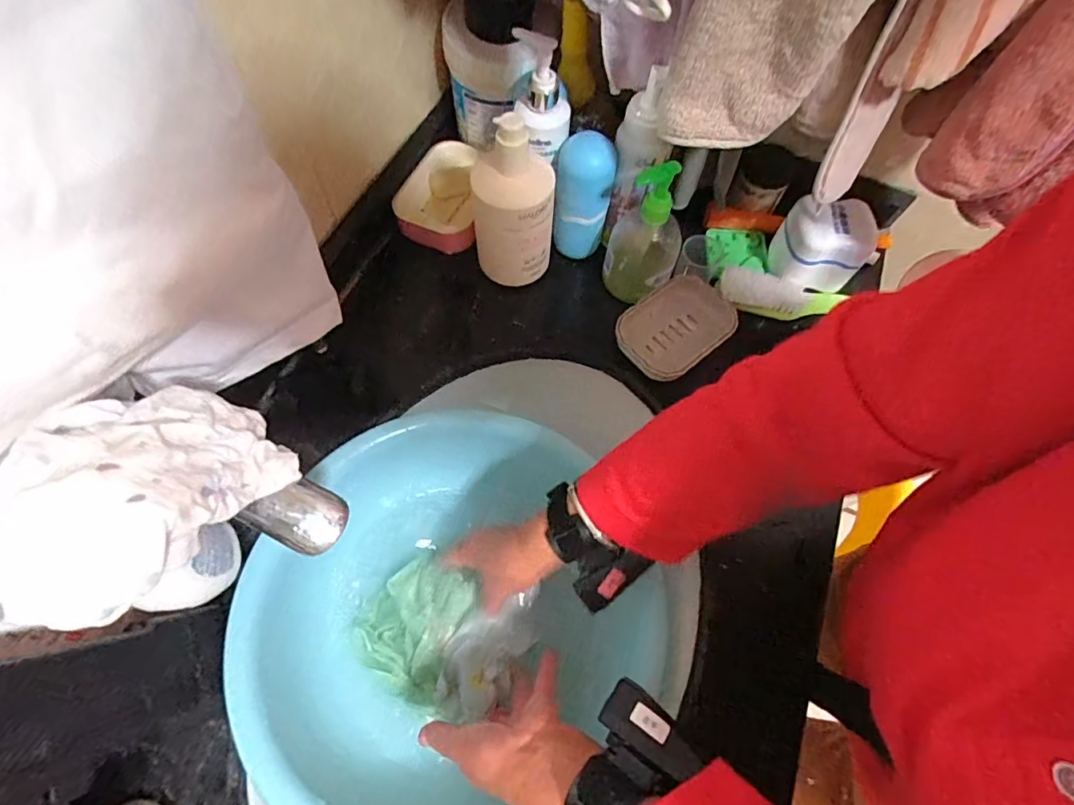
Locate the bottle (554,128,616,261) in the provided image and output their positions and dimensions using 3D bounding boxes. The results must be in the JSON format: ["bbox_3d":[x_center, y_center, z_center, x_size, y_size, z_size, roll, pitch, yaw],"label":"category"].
[{"bbox_3d":[0.045,-0.204,0.506,0.053,0.120,0.042,3,65,-1],"label":"bottle"}]

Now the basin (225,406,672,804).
[{"bbox_3d":[-0.074,0.175,0.459,0.320,0.120,0.330,1,65,-2],"label":"basin"}]

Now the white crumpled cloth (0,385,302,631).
[{"bbox_3d":[-0.203,0.049,0.267,0.089,0.095,0.126,18,66,6],"label":"white crumpled cloth"}]

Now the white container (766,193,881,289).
[{"bbox_3d":[0.289,-0.159,0.514,0.085,0.068,0.067,16,66,5],"label":"white container"}]

